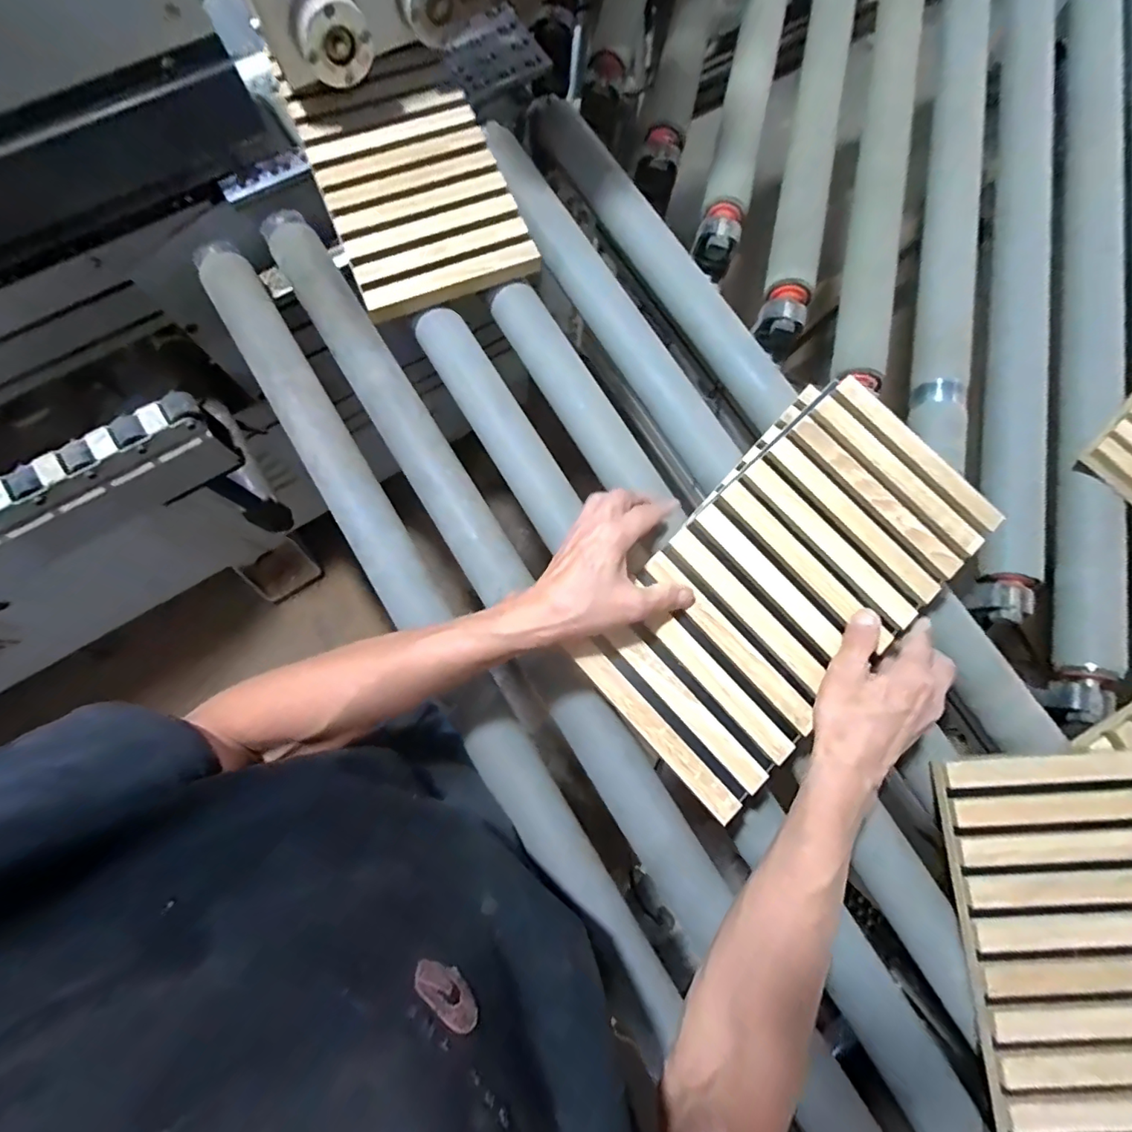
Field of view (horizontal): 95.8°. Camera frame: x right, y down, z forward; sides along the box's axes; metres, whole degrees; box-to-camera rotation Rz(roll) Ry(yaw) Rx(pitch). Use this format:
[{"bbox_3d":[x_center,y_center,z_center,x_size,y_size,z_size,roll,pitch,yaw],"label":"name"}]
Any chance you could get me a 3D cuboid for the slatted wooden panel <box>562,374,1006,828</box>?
[{"bbox_3d":[0.188,0.014,0.426,0.186,0.024,0.351,43,79,10],"label":"slatted wooden panel"}]

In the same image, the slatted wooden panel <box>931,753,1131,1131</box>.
[{"bbox_3d":[0.425,0.340,0.404,0.186,0.035,0.352,-1,78,-3],"label":"slatted wooden panel"}]

